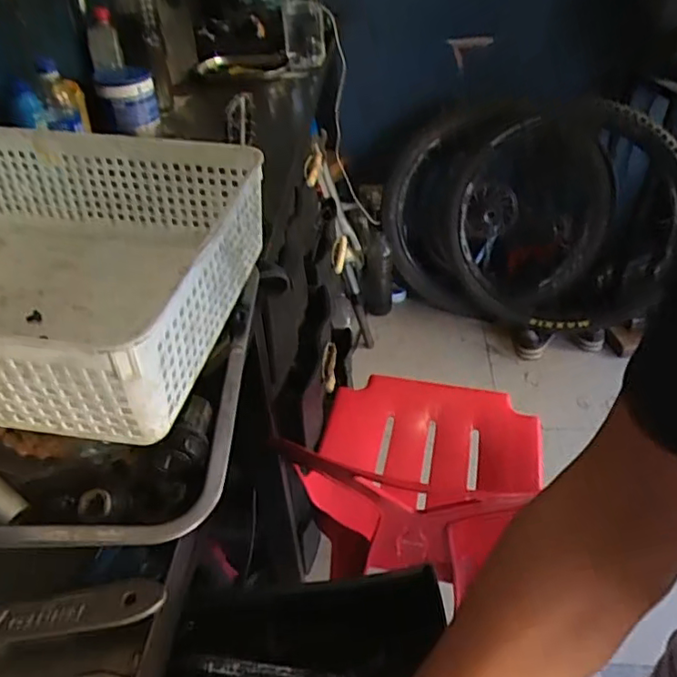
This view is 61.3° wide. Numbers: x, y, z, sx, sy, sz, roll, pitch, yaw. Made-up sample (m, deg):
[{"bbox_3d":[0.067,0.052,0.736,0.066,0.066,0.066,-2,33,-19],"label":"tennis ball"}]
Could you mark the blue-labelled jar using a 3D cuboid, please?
[{"bbox_3d":[-0.390,-0.446,1.071,0.103,0.115,0.085,-17,43,-15],"label":"blue-labelled jar"}]

